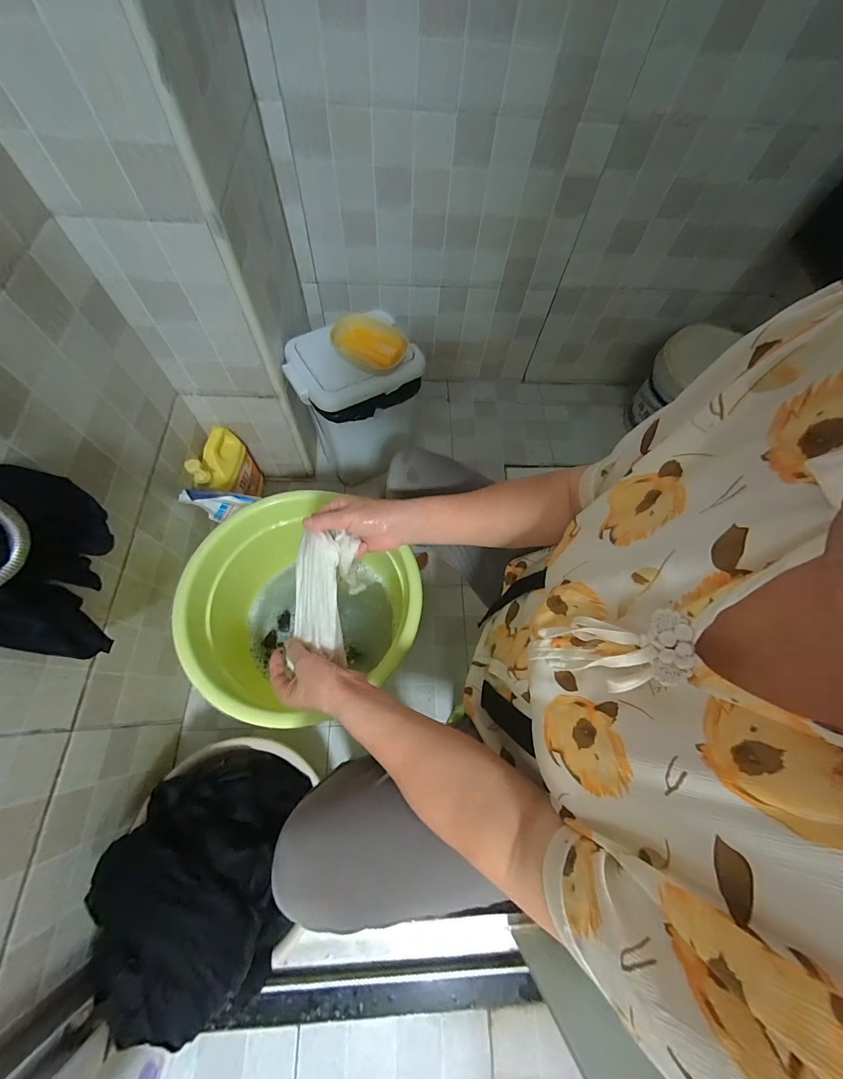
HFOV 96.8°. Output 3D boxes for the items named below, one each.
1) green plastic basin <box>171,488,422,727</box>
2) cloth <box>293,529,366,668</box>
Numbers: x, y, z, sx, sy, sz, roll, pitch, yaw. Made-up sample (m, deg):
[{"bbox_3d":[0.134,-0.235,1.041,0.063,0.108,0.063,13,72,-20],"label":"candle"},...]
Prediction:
[{"bbox_3d":[-0.208,0.112,0.675,0.326,0.240,0.402,-16,68,-9],"label":"green plastic basin"},{"bbox_3d":[-0.118,0.067,0.461,0.079,0.020,0.153,7,97,1],"label":"cloth"}]

